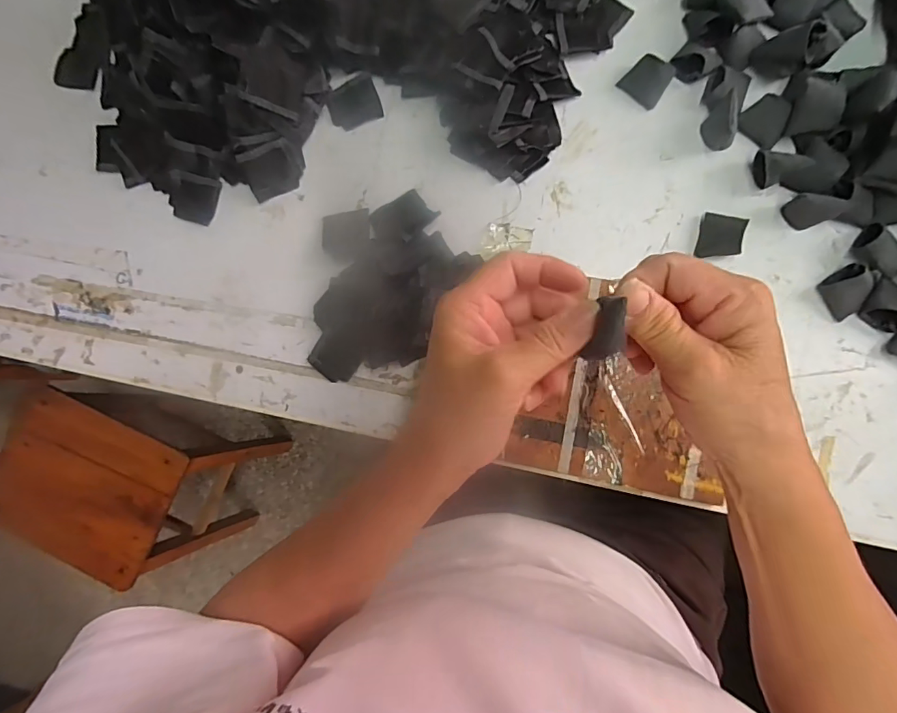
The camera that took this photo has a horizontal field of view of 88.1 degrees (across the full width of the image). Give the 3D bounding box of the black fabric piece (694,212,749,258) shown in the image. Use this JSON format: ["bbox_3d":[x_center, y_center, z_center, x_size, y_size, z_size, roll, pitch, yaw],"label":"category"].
[{"bbox_3d":[0.246,-0.109,0.417,0.034,0.015,0.038,11,86,8],"label":"black fabric piece"}]

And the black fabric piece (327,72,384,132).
[{"bbox_3d":[-0.098,-0.261,0.478,0.053,0.006,0.049,-20,83,4],"label":"black fabric piece"}]

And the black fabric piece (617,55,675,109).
[{"bbox_3d":[0.188,-0.264,0.441,0.041,0.021,0.035,36,90,9],"label":"black fabric piece"}]

